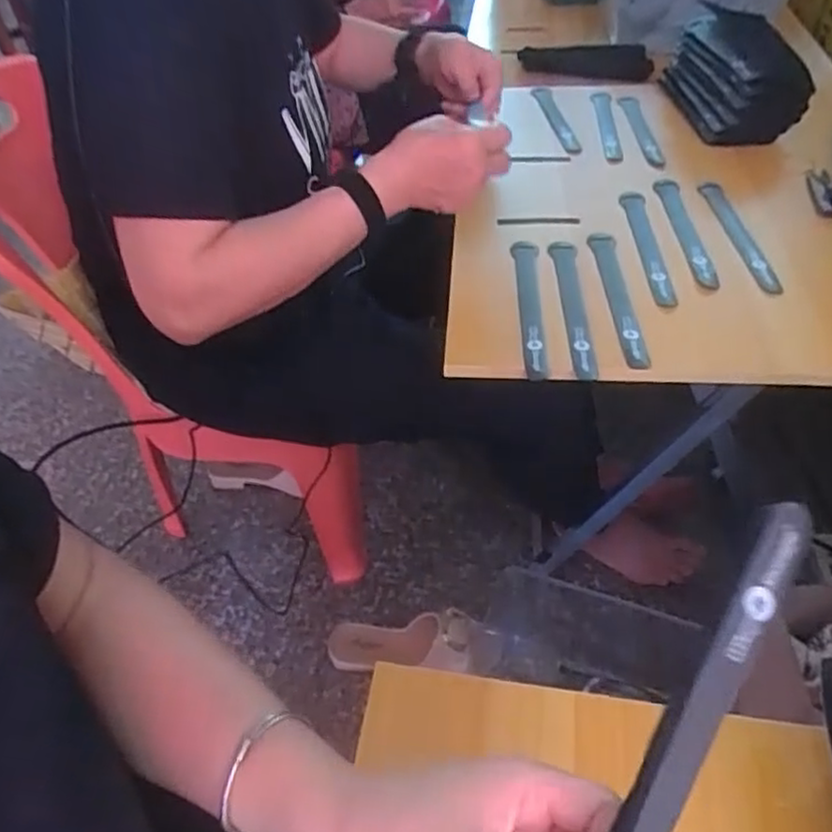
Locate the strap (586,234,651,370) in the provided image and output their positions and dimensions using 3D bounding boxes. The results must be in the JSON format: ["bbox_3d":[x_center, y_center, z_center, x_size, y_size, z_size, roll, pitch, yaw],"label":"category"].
[{"bbox_3d":[0.181,-0.111,0.625,0.023,0.010,0.198,-1,45,4],"label":"strap"}]

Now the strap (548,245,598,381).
[{"bbox_3d":[0.140,-0.101,0.624,0.023,0.016,0.187,-1,45,4],"label":"strap"}]

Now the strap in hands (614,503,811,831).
[{"bbox_3d":[0.105,0.112,0.259,0.018,0.018,0.182,26,71,28],"label":"strap in hands"}]

